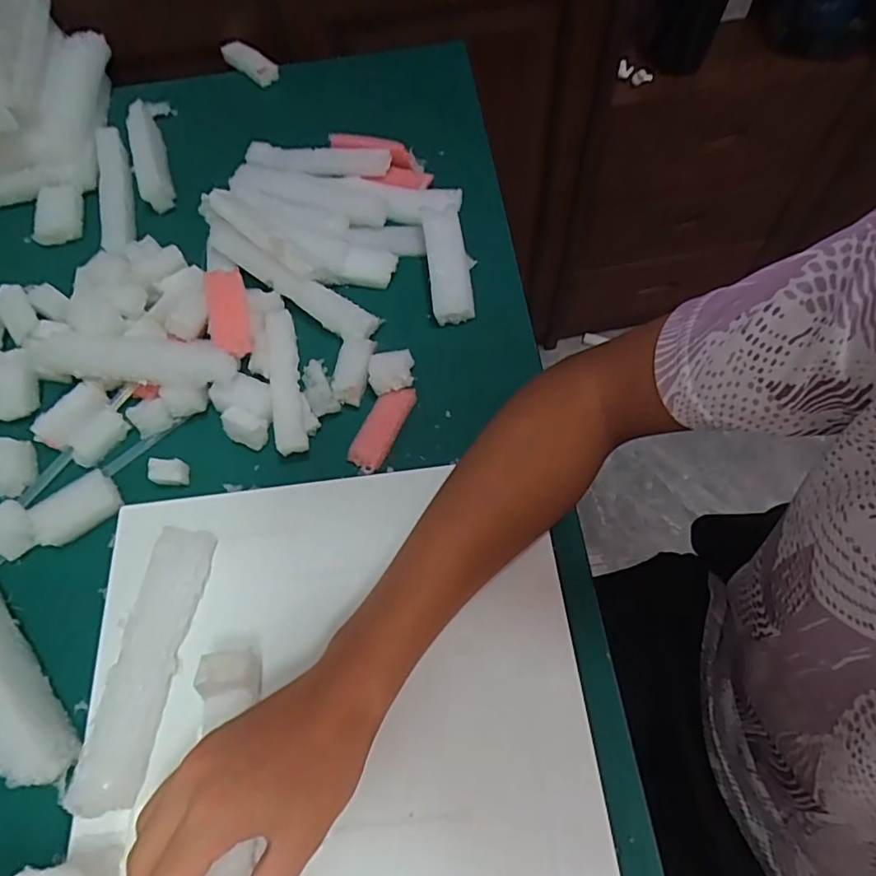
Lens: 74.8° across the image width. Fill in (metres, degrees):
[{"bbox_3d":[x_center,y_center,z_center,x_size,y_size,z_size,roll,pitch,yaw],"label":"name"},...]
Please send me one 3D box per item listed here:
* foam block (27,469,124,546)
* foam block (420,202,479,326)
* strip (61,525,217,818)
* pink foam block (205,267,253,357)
[{"bbox_3d":[-0.253,0.050,0.401,0.054,0.017,0.031,-35,66,-14],"label":"foam block"},{"bbox_3d":[0.010,-0.147,0.485,0.038,0.034,0.104,-7,62,0],"label":"foam block"},{"bbox_3d":[-0.179,0.134,0.356,0.036,0.022,0.163,4,63,5],"label":"strip"},{"bbox_3d":[-0.166,-0.100,0.454,0.030,0.019,0.077,-13,81,-5],"label":"pink foam block"}]

